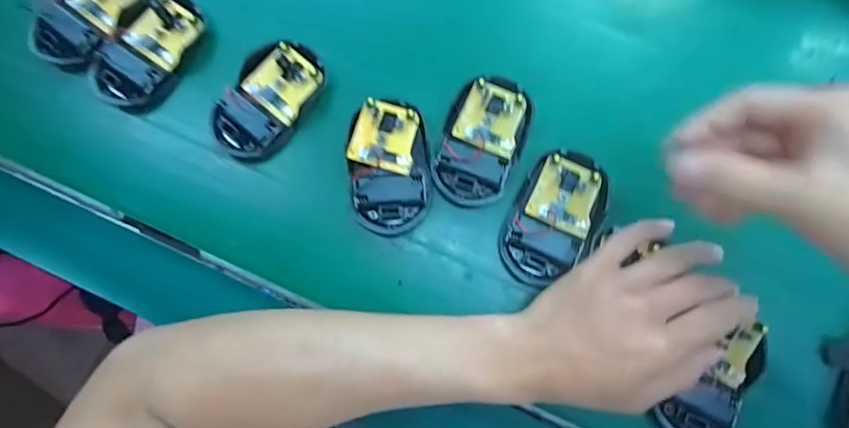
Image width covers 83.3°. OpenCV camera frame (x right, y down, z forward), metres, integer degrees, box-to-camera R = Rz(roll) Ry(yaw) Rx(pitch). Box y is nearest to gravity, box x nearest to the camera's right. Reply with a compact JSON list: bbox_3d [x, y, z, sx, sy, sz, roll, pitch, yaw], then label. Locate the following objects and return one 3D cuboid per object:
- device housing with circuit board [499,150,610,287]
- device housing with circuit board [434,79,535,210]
[{"bbox_3d":[0.091,0.003,0.333,0.058,0.017,0.094,26,82,6],"label":"device housing with circuit board"},{"bbox_3d":[0.043,-0.054,0.344,0.055,0.012,0.097,21,81,5],"label":"device housing with circuit board"}]

